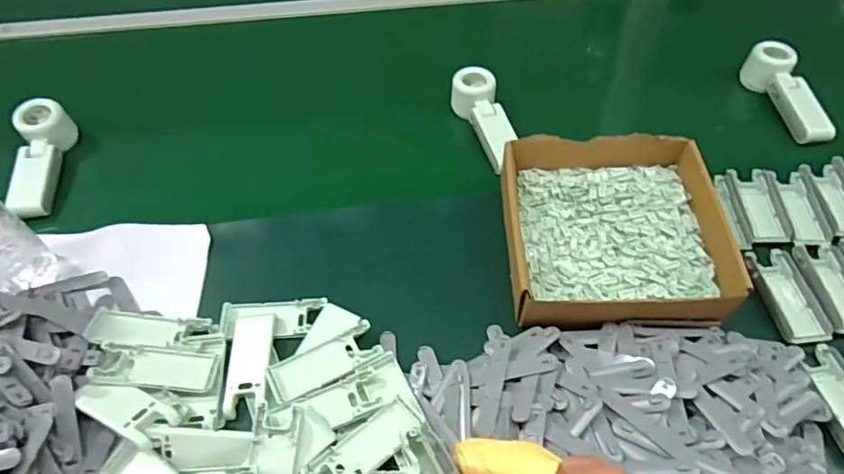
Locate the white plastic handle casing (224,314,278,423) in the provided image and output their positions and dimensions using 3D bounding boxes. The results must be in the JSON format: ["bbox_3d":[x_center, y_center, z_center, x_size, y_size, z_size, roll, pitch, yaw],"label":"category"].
[{"bbox_3d":[-0.162,0.116,0.507,0.042,0.011,0.100,-5,53,-3],"label":"white plastic handle casing"}]

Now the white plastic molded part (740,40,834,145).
[{"bbox_3d":[0.493,-0.195,0.727,0.055,0.055,0.166,-5,53,-3],"label":"white plastic molded part"}]

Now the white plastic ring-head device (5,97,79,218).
[{"bbox_3d":[-0.468,-0.097,0.657,0.050,0.053,0.166,-11,53,-8],"label":"white plastic ring-head device"}]

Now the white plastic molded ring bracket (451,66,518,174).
[{"bbox_3d":[0.081,-0.157,0.700,0.055,0.046,0.148,-11,53,-8],"label":"white plastic molded ring bracket"}]

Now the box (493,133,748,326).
[{"bbox_3d":[0.199,-0.015,0.571,0.215,0.063,0.218,0,53,0],"label":"box"}]

